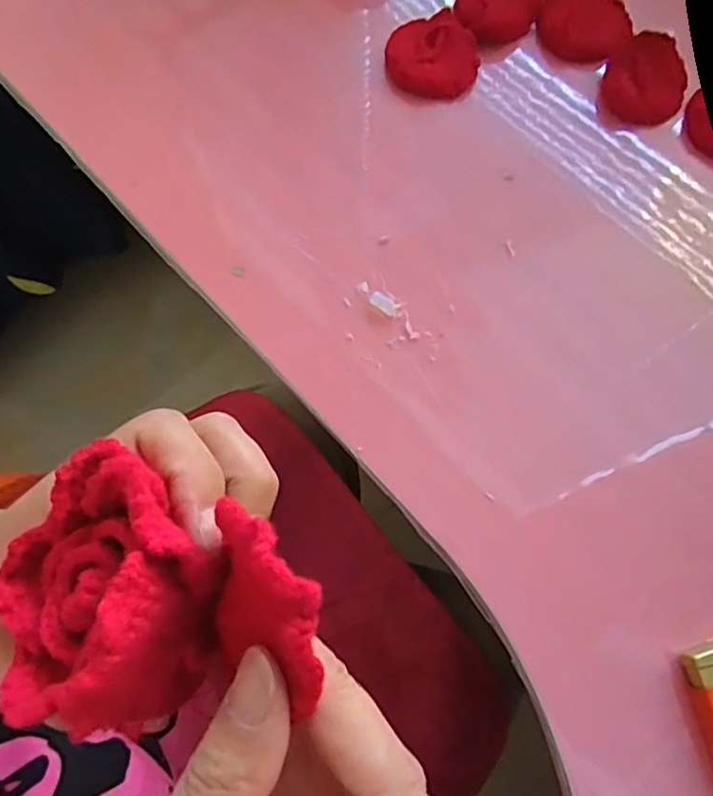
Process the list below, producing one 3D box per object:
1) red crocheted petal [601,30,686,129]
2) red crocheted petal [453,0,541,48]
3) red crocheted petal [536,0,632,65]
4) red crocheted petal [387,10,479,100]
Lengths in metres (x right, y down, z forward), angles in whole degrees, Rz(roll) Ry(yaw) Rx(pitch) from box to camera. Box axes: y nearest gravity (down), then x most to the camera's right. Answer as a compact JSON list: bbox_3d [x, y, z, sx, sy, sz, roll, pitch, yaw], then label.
[{"bbox_3d":[0.158,-0.172,0.319,0.041,0.019,0.046,30,74,10],"label":"red crocheted petal"},{"bbox_3d":[0.081,-0.227,0.337,0.045,0.019,0.045,0,72,0],"label":"red crocheted petal"},{"bbox_3d":[0.131,-0.216,0.339,0.051,0.015,0.040,29,74,9],"label":"red crocheted petal"},{"bbox_3d":[0.043,-0.194,0.333,0.050,0.015,0.047,0,72,0],"label":"red crocheted petal"}]

